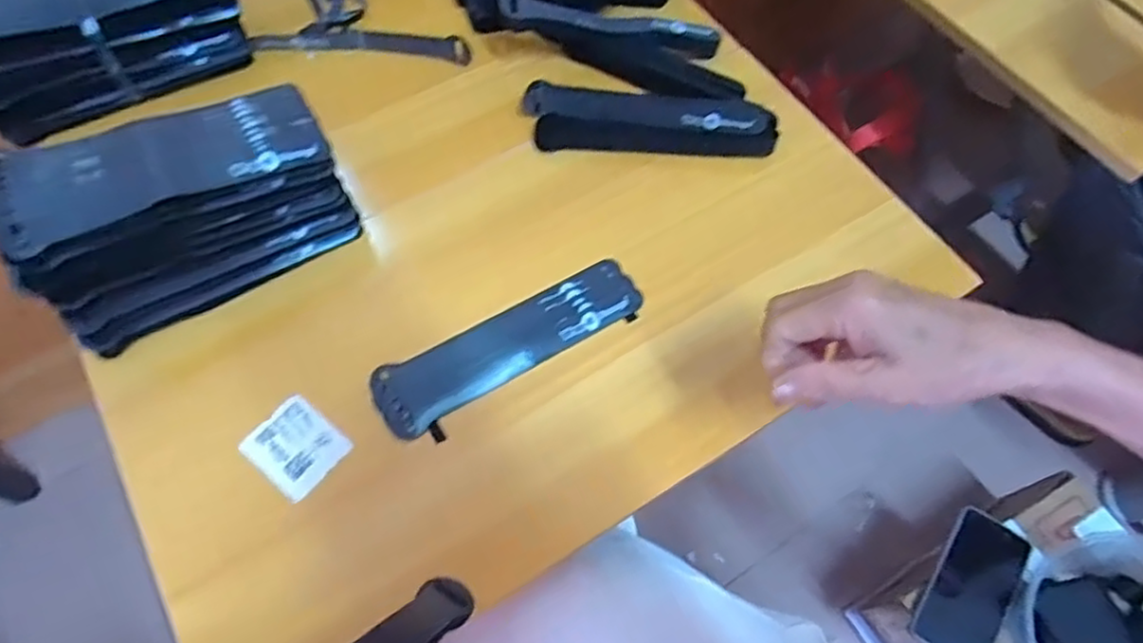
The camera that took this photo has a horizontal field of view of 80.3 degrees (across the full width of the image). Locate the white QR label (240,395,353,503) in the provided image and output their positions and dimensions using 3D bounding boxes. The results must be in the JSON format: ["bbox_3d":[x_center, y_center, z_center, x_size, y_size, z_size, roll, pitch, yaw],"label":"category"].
[{"bbox_3d":[-0.183,0.083,0.450,0.058,0.004,0.050,37,68,15],"label":"white QR label"}]

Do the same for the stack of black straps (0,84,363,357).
[{"bbox_3d":[-0.268,-0.081,0.476,0.204,0.115,0.107,-32,69,-17],"label":"stack of black straps"}]

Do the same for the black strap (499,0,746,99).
[{"bbox_3d":[0.050,-0.250,0.594,0.212,0.054,0.074,14,64,5],"label":"black strap"}]

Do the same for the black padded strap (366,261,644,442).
[{"bbox_3d":[-0.042,0.016,0.484,0.199,0.010,0.055,-27,67,-15],"label":"black padded strap"}]

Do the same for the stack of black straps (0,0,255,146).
[{"bbox_3d":[-0.372,-0.232,0.541,0.203,0.099,0.095,-19,66,-12],"label":"stack of black straps"}]

